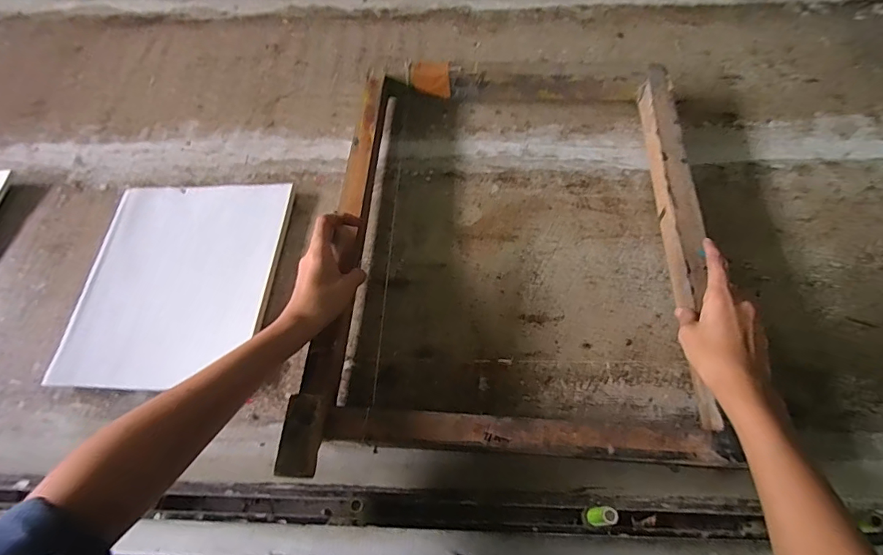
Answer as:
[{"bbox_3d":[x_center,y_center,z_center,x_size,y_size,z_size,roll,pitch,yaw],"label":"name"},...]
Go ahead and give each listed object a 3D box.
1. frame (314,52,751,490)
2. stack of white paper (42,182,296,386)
[{"bbox_3d":[0.084,-0.059,0.529,0.394,0.061,0.495,2,62,3],"label":"frame"},{"bbox_3d":[-0.297,-0.002,0.537,0.210,0.014,0.253,-1,62,1],"label":"stack of white paper"}]

